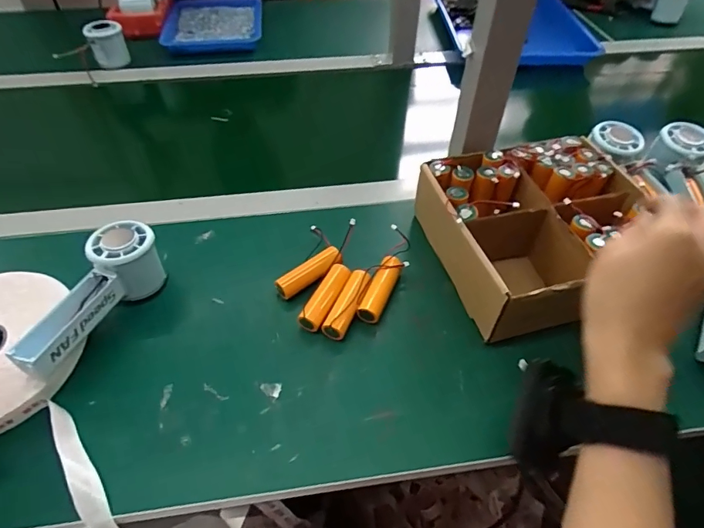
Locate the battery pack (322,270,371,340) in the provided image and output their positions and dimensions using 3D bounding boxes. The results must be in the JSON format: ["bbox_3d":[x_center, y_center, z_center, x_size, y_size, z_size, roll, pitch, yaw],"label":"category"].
[{"bbox_3d":[-0.004,0.040,0.417,0.021,0.026,0.068,20,53,15],"label":"battery pack"}]

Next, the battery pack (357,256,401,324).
[{"bbox_3d":[0.028,0.026,0.429,0.020,0.024,0.072,19,52,14],"label":"battery pack"}]

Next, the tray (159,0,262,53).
[{"bbox_3d":[-0.260,-0.463,0.832,0.167,0.031,0.210,-2,50,-4],"label":"tray"}]

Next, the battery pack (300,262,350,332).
[{"bbox_3d":[-0.025,0.034,0.425,0.022,0.022,0.074,21,53,15],"label":"battery pack"}]

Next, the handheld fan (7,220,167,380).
[{"bbox_3d":[-0.236,0.031,0.396,0.053,0.065,0.147,23,53,17],"label":"handheld fan"}]

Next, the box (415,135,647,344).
[{"bbox_3d":[0.188,-0.036,0.447,0.207,0.079,0.198,-17,53,-15],"label":"box"}]

